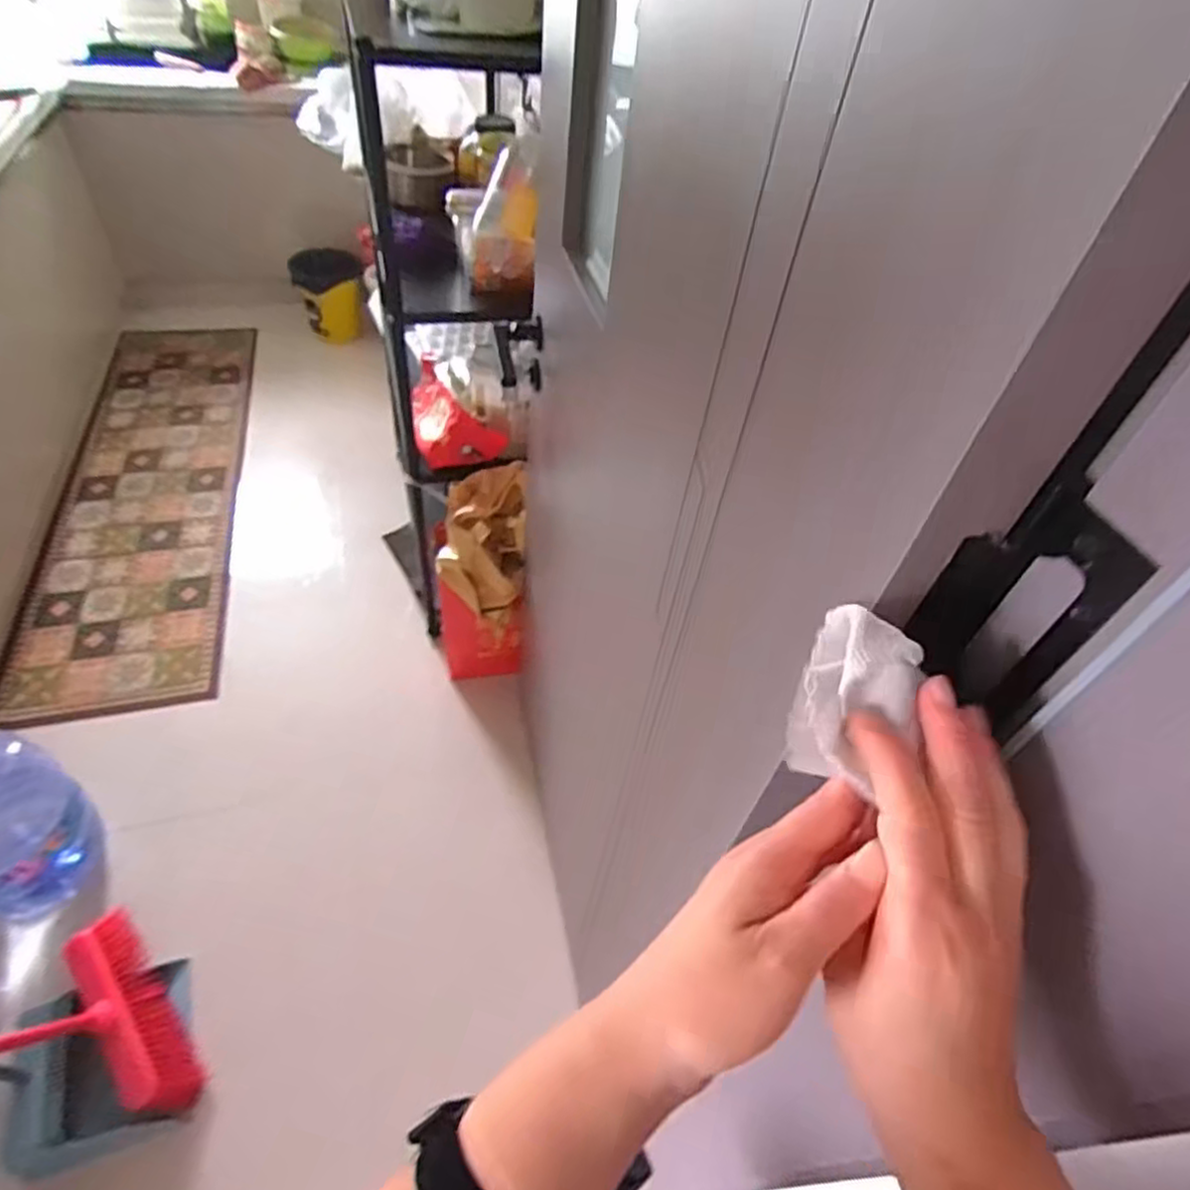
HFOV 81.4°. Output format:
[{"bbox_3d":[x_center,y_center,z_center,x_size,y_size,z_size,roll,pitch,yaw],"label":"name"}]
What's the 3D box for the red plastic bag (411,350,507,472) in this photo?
[{"bbox_3d":[-0.312,-0.413,1.521,0.194,0.128,0.264,-7,48,-14],"label":"red plastic bag"}]

